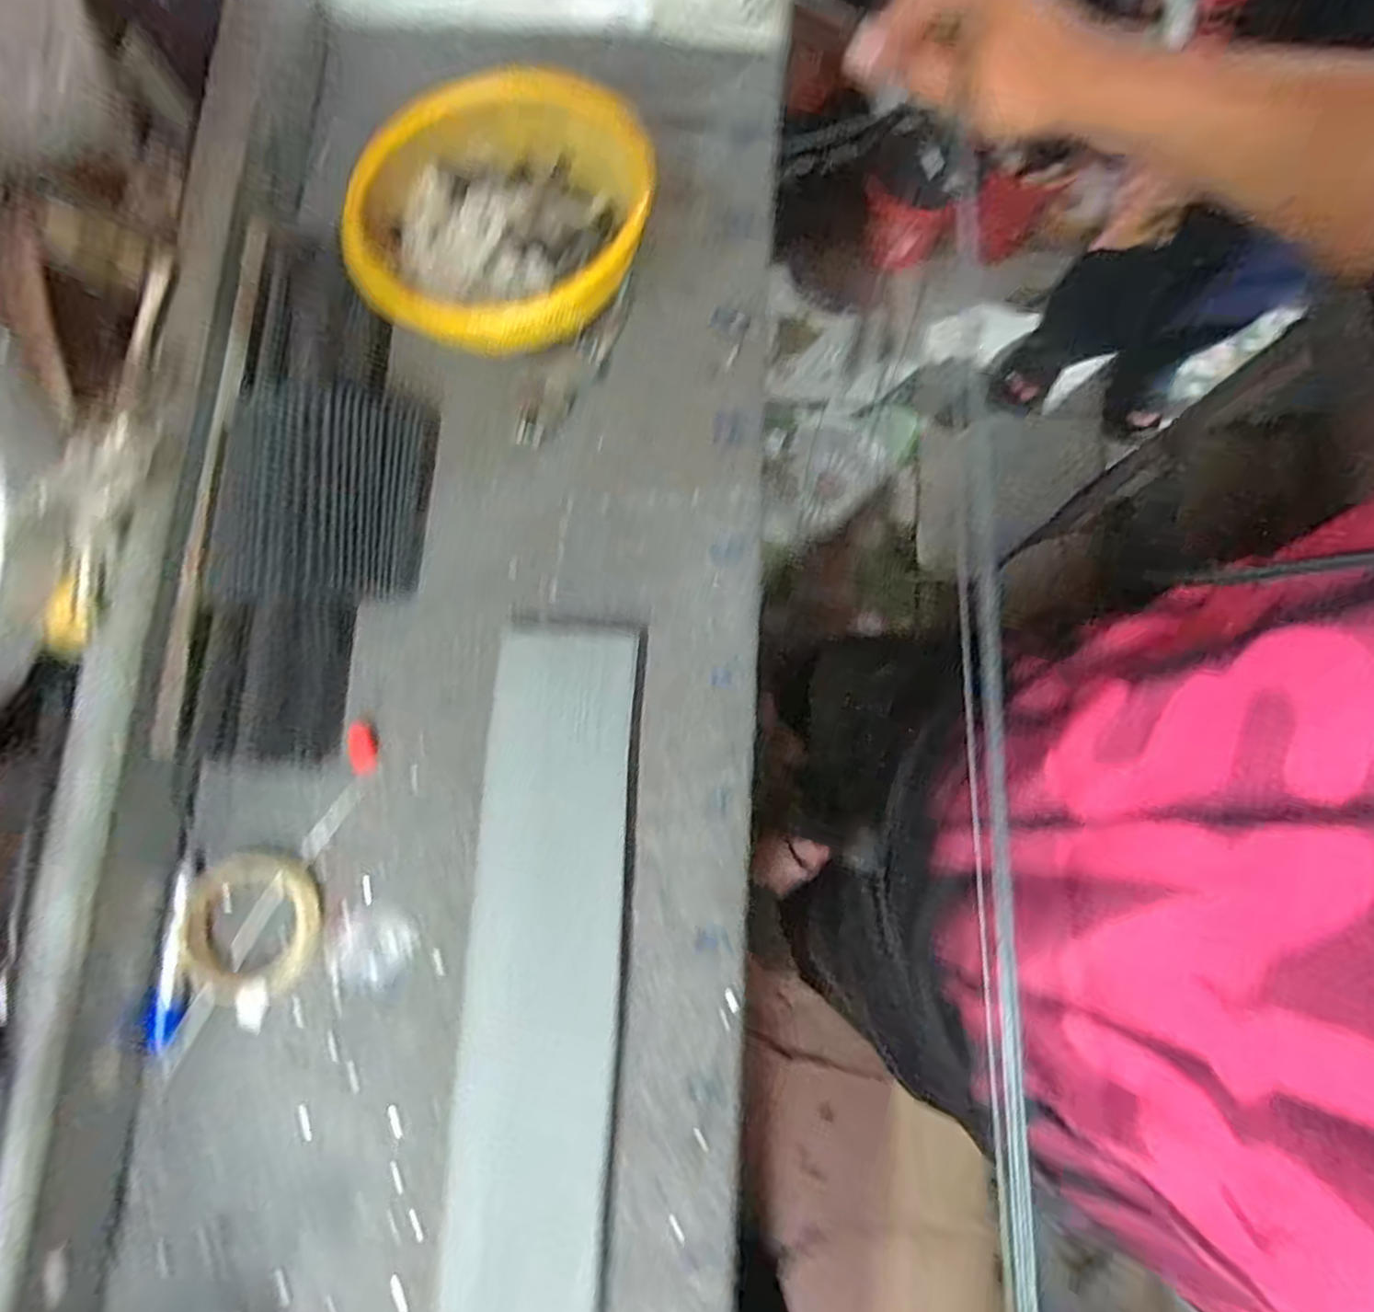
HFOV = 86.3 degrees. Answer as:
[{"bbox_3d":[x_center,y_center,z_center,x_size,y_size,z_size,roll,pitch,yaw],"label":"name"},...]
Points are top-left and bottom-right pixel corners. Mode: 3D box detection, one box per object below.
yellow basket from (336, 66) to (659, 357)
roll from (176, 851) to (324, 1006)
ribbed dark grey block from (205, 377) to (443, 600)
[{"bbox_3d":[-0.148,-0.348,0.594,0.225,0.082,0.233,3,78,-1],"label":"yellow basket"},{"bbox_3d":[-0.308,0.190,0.518,0.089,0.024,0.095,0,78,-1],"label":"roll"},{"bbox_3d":[-0.270,-0.123,0.554,0.140,0.011,0.163,8,85,-23],"label":"ribbed dark grey block"}]

